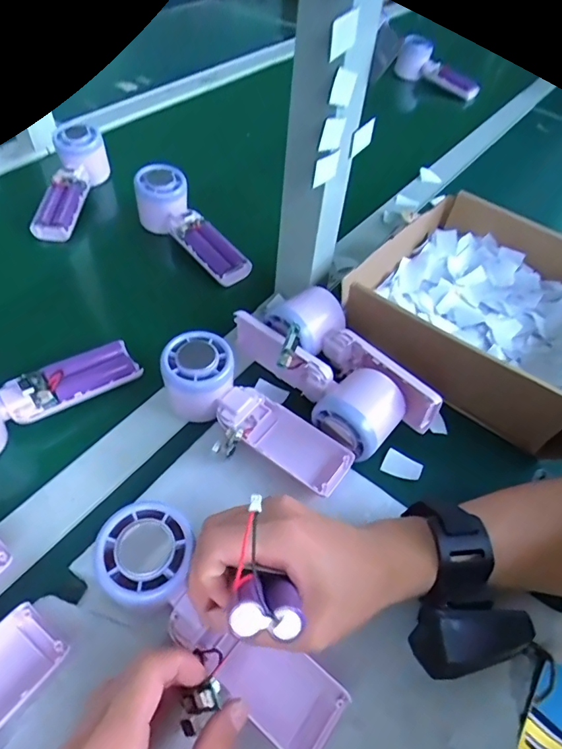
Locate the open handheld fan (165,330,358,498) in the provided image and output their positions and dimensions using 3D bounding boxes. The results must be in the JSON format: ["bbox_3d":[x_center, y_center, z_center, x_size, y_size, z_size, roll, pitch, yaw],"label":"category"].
[{"bbox_3d":[-0.026,0.034,0.357,0.162,0.048,0.064,35,58,19],"label":"open handheld fan"}]

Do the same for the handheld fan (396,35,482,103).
[{"bbox_3d":[0.290,-0.561,0.878,0.034,0.089,0.189,-30,61,-25],"label":"handheld fan"}]

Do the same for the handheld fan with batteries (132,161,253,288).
[{"bbox_3d":[-0.101,-0.159,0.522,0.055,0.048,0.169,-37,78,-28],"label":"handheld fan with batteries"}]

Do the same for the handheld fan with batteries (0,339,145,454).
[{"bbox_3d":[-0.198,0.017,0.376,0.161,0.050,0.051,-26,59,-37],"label":"handheld fan with batteries"}]

